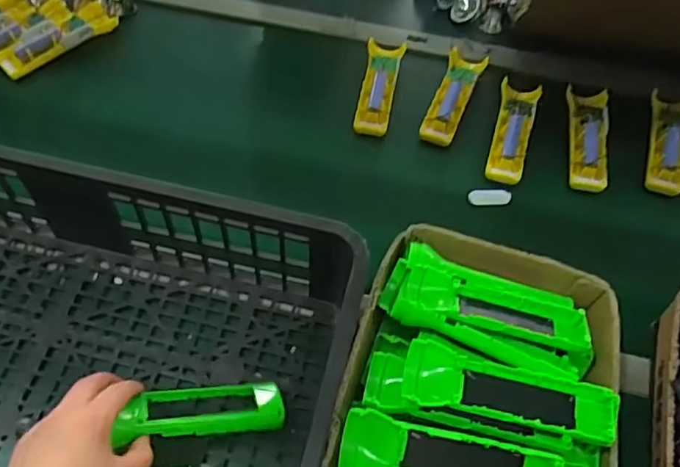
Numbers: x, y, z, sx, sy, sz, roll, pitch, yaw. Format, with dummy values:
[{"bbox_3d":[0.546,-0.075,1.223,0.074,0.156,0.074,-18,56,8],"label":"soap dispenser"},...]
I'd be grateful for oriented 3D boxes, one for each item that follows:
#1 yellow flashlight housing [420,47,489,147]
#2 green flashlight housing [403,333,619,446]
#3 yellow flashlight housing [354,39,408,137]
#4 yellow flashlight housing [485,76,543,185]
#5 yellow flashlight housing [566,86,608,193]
[{"bbox_3d":[0.154,-0.186,0.791,0.049,0.021,0.169,19,57,9],"label":"yellow flashlight housing"},{"bbox_3d":[0.135,0.133,0.474,0.170,0.046,0.059,13,57,5],"label":"green flashlight housing"},{"bbox_3d":[0.054,-0.195,0.798,0.049,0.031,0.160,8,55,3],"label":"yellow flashlight housing"},{"bbox_3d":[0.222,-0.135,0.755,0.048,0.025,0.167,17,57,7],"label":"yellow flashlight housing"},{"bbox_3d":[0.317,-0.124,0.752,0.047,0.021,0.161,12,57,4],"label":"yellow flashlight housing"}]

